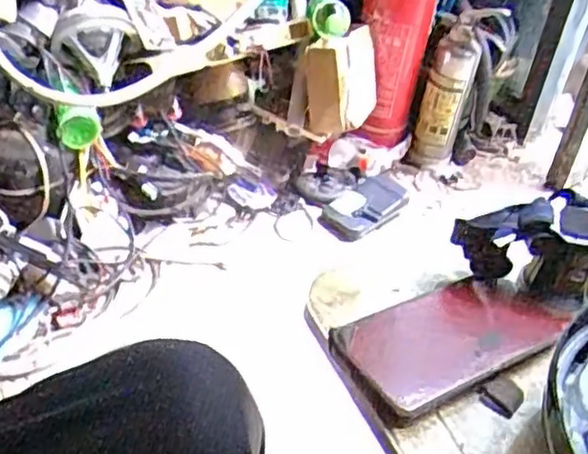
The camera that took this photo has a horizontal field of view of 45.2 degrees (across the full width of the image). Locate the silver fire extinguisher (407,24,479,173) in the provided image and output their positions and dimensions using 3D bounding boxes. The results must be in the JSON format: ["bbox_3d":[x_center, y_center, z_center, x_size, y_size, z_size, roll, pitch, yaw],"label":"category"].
[{"bbox_3d":[0.311,-0.262,1.464,0.089,0.303,0.080,15,40,10],"label":"silver fire extinguisher"}]

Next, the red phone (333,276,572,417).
[{"bbox_3d":[0.115,0.074,0.501,0.169,0.016,0.078,-19,45,-28],"label":"red phone"}]

